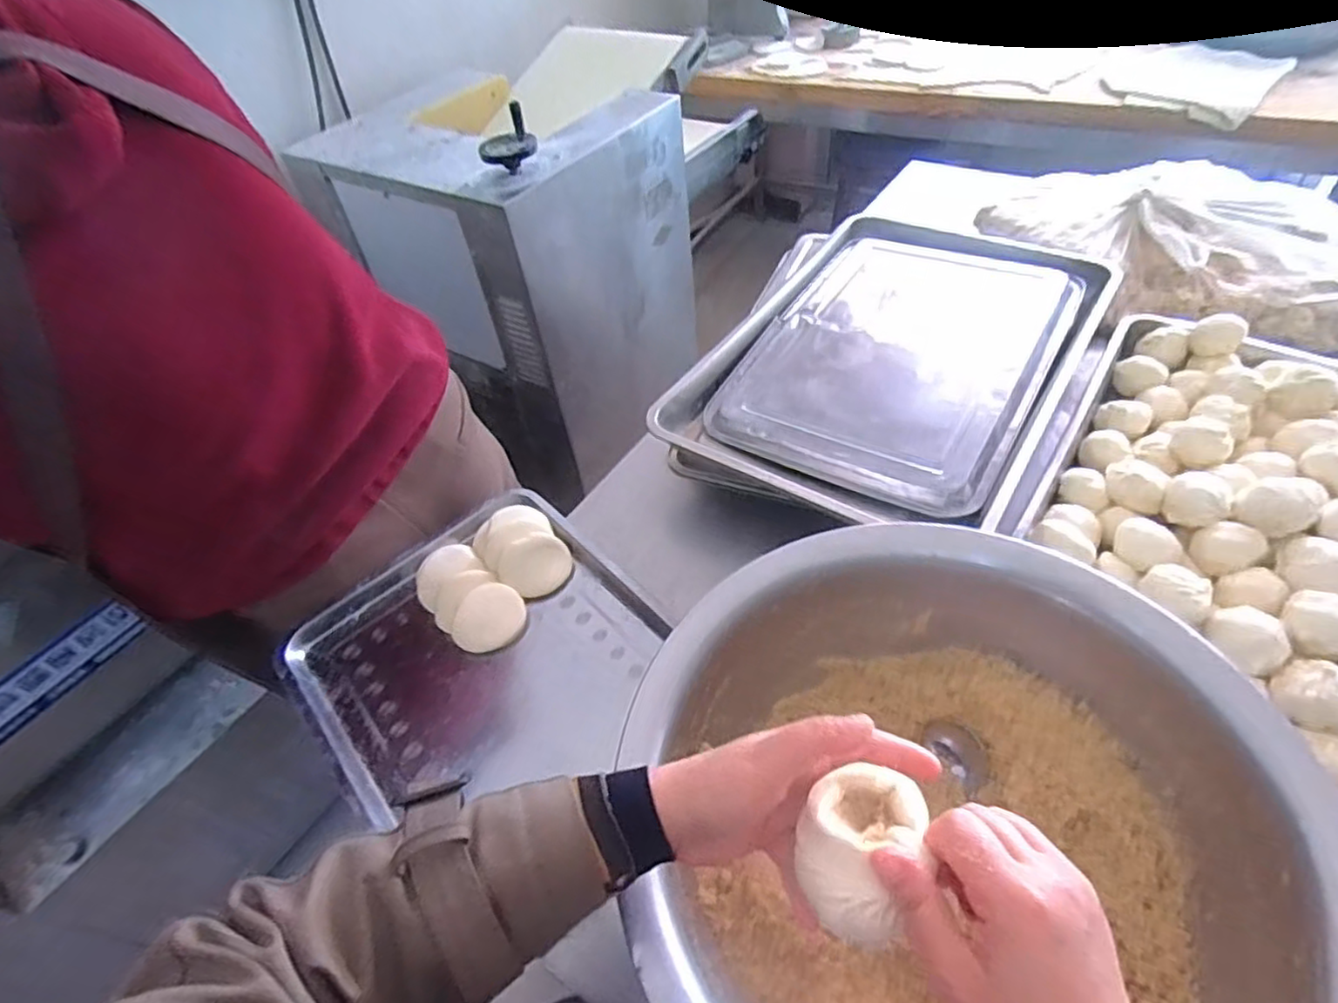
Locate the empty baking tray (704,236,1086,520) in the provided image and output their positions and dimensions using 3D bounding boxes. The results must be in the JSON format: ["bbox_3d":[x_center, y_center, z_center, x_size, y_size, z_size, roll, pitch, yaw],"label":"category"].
[{"bbox_3d":[0.296,-0.197,0.865,0.337,0.030,0.469,24,56,25],"label":"empty baking tray"}]

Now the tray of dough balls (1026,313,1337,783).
[{"bbox_3d":[0.615,-0.007,0.679,0.365,0.078,0.547,25,56,25],"label":"tray of dough balls"}]

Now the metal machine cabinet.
[{"bbox_3d":[-0.364,-0.490,1.635,0.682,0.776,0.591,25,56,26],"label":"metal machine cabinet"}]

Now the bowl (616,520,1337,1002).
[{"bbox_3d":[0.189,0.228,0.474,0.421,0.141,0.404,-3,49,4],"label":"bowl"}]

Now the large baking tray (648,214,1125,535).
[{"bbox_3d":[0.292,-0.196,0.865,0.401,0.041,0.586,24,56,25],"label":"large baking tray"}]

